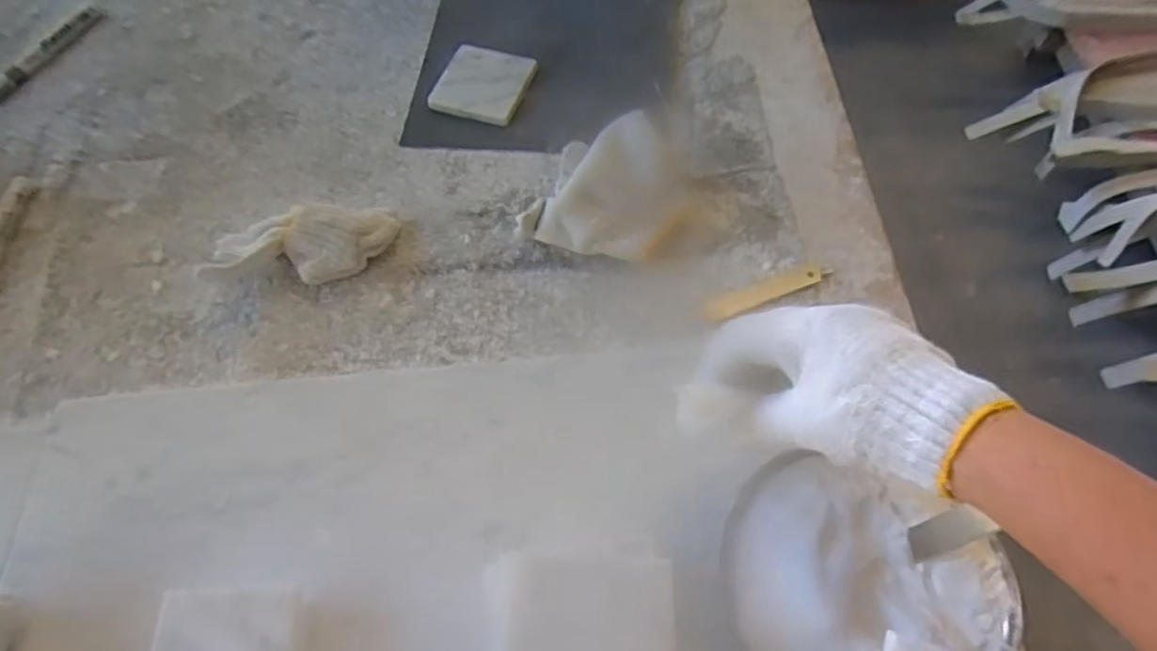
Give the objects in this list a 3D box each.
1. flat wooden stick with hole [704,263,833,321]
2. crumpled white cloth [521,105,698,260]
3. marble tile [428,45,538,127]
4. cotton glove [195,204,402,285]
[{"bbox_3d":[0.140,-0.026,0.490,0.101,0.004,0.019,-20,64,-7],"label":"flat wooden stick with hole"},{"bbox_3d":[0.021,-0.108,0.507,0.125,0.059,0.103,3,63,5],"label":"crumpled white cloth"},{"bbox_3d":[-0.085,-0.218,0.595,0.077,0.014,0.078,17,65,12],"label":"marble tile"},{"bbox_3d":[-0.212,-0.060,0.505,0.143,0.046,0.052,-12,63,-3],"label":"cotton glove"}]

